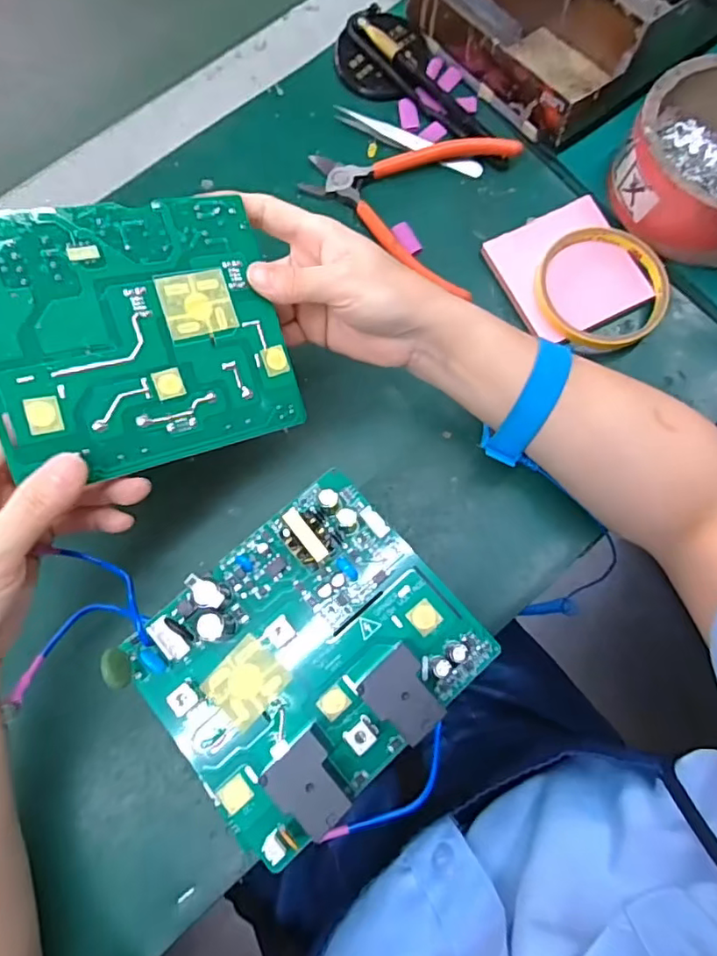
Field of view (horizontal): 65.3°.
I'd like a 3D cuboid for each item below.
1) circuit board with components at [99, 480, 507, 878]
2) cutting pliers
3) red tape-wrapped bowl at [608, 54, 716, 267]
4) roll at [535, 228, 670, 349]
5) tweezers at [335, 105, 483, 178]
[{"bbox_3d":[-0.022,0.074,0.240,0.129,0.026,0.110,-40,79,-10],"label":"circuit board with components"},{"bbox_3d":[0.034,-0.206,0.391,0.133,0.018,0.112,28,78,7],"label":"cutting pliers"},{"bbox_3d":[0.237,-0.207,0.373,0.115,0.055,0.119,0,77,0],"label":"red tape-wrapped bowl"},{"bbox_3d":[0.159,-0.126,0.373,0.084,0.017,0.083,0,77,0],"label":"roll"},{"bbox_3d":[0.036,-0.244,0.406,0.114,0.007,0.014,25,78,6],"label":"tweezers"}]

